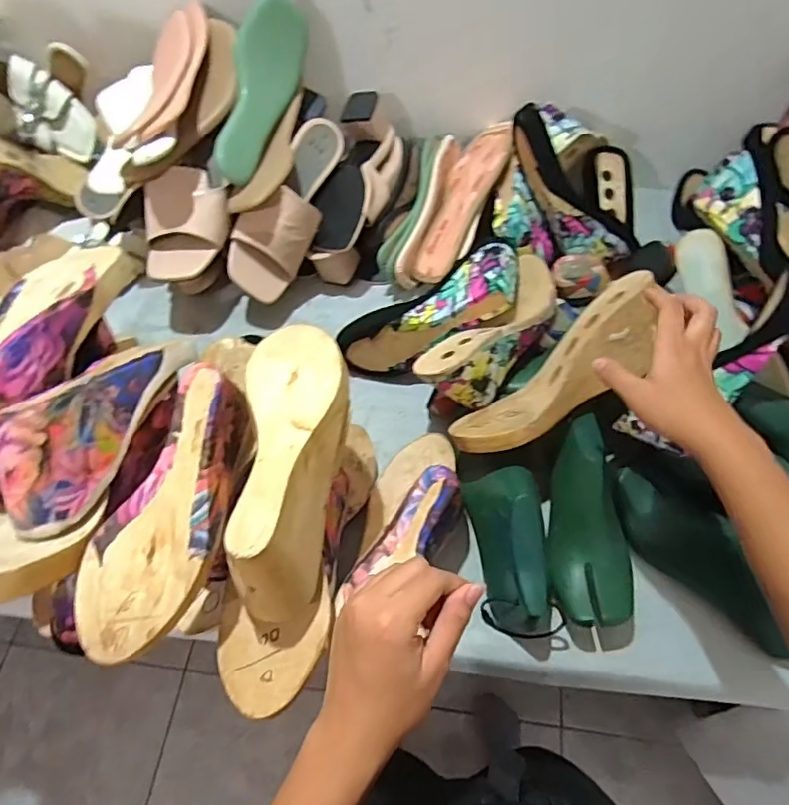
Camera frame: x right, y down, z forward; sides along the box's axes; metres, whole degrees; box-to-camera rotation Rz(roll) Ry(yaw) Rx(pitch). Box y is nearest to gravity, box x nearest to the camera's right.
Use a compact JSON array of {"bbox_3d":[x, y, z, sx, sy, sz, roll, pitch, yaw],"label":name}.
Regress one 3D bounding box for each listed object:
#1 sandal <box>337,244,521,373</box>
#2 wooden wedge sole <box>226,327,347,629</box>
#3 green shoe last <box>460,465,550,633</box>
[{"bbox_3d":[0.051,-0.109,0.639,0.198,0.070,0.088,-26,59,18],"label":"sandal"},{"bbox_3d":[-0.075,0.036,0.426,0.082,0.075,0.231,-3,60,-1],"label":"wooden wedge sole"},{"bbox_3d":[0.120,0.131,0.531,0.072,0.093,0.158,-8,60,-4],"label":"green shoe last"}]

